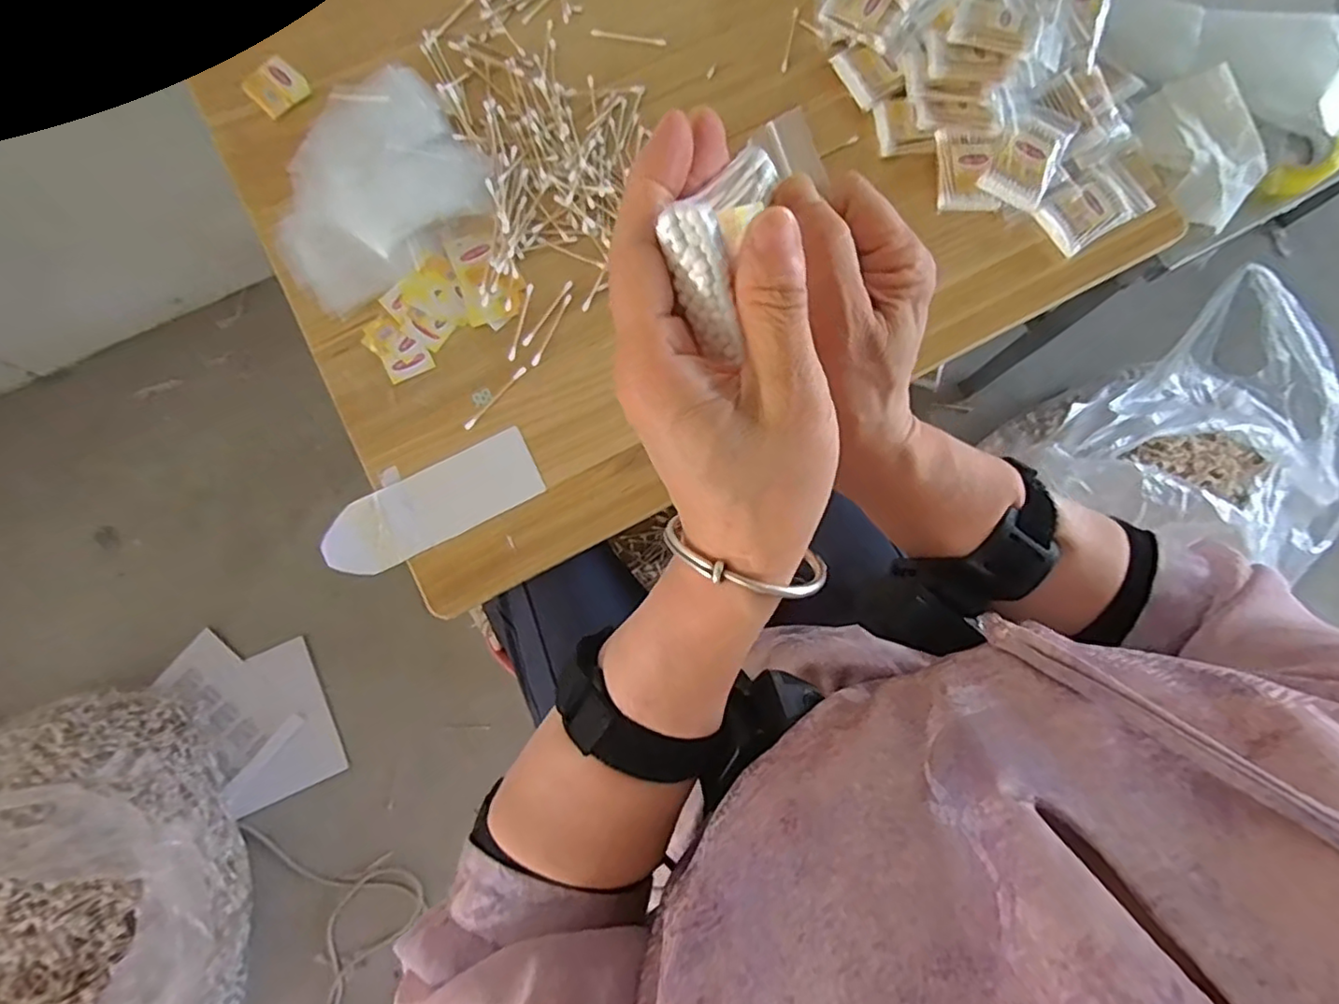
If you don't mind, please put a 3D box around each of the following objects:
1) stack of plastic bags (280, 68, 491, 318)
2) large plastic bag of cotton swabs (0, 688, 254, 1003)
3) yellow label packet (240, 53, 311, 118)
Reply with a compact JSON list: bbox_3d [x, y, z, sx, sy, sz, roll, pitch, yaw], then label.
[{"bbox_3d":[-0.274,-0.289,0.570,0.193,0.018,0.178,-39,81,-9],"label":"stack of plastic bags"},{"bbox_3d":[-0.822,0.562,0.817,0.446,0.254,0.495,-32,80,-8],"label":"large plastic bag of cotton swabs"},{"bbox_3d":[-0.369,-0.391,0.593,0.047,0.017,0.040,-43,82,-10],"label":"yellow label packet"}]

